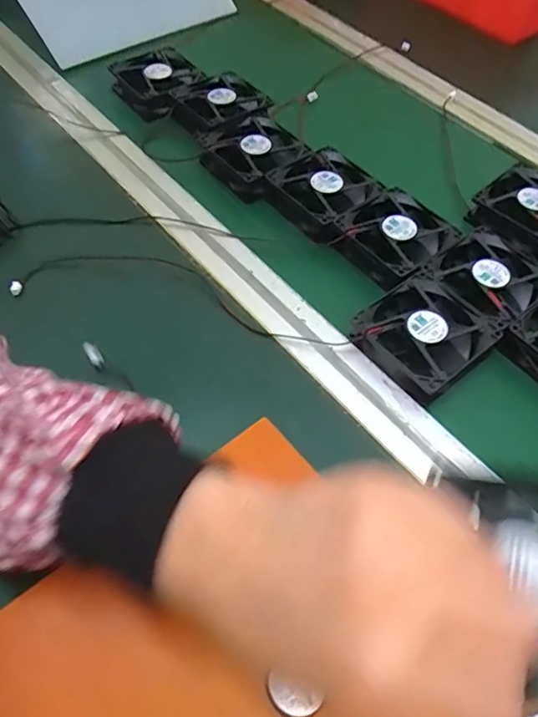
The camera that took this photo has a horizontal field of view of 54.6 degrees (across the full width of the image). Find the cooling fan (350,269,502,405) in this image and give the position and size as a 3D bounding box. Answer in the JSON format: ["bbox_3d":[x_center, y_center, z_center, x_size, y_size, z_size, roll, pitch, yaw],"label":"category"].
[{"bbox_3d":[0.116,-0.017,0.389,0.084,0.027,0.082,-32,63,-23],"label":"cooling fan"}]

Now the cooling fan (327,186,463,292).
[{"bbox_3d":[0.106,-0.102,0.441,0.090,0.020,0.080,-35,64,-25],"label":"cooling fan"}]

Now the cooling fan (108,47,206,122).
[{"bbox_3d":[-0.119,-0.297,0.562,0.081,0.031,0.085,-29,61,-22],"label":"cooling fan"}]

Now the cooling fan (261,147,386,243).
[{"bbox_3d":[0.051,-0.147,0.467,0.088,0.020,0.087,-32,63,-23],"label":"cooling fan"}]

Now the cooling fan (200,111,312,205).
[{"bbox_3d":[-0.012,-0.195,0.503,0.086,0.031,0.084,-33,63,-24],"label":"cooling fan"}]

